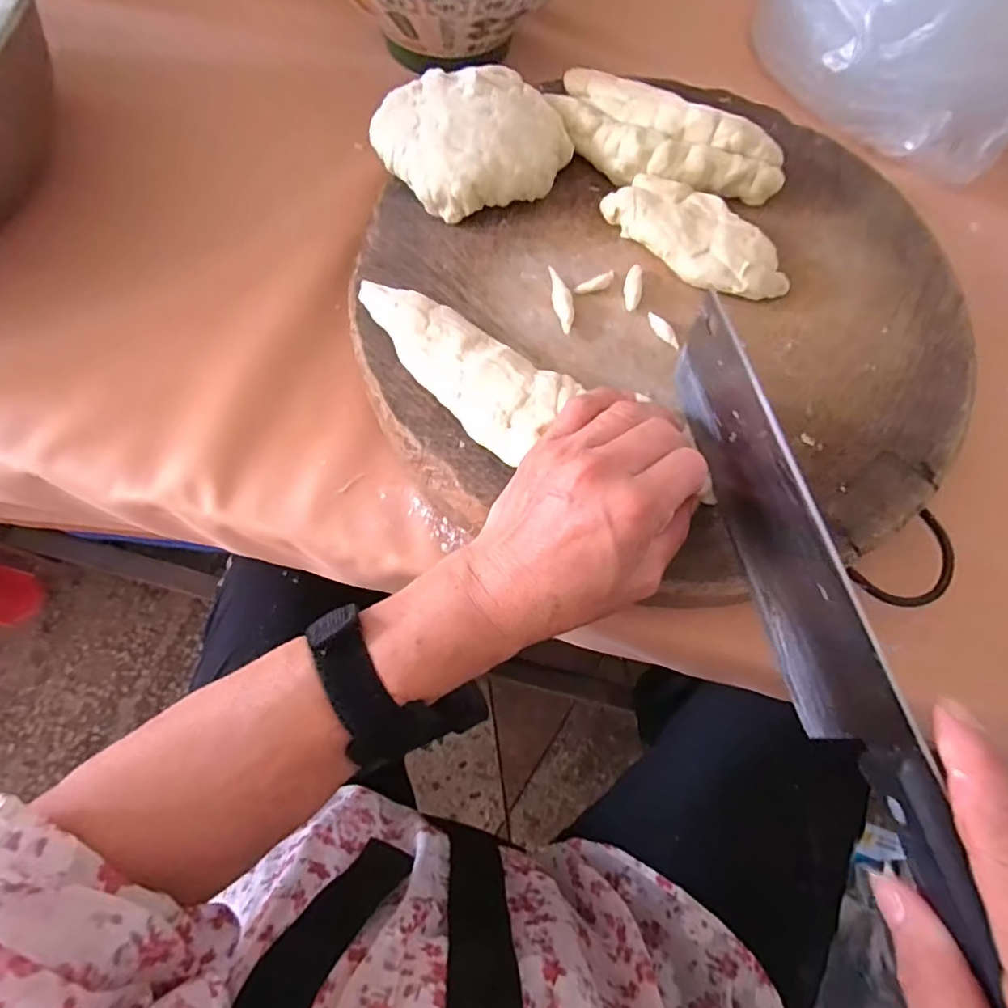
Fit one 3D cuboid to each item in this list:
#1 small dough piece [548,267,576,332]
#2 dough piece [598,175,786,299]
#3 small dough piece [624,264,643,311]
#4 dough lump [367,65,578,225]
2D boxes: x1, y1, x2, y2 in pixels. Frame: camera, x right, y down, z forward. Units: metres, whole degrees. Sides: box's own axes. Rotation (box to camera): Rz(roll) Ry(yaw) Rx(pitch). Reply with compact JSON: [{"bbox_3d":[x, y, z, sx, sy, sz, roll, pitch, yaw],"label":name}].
[{"bbox_3d":[0.033,-0.117,0.323,0.012,0.006,0.046,-7,70,-6],"label":"small dough piece"},{"bbox_3d":[0.114,-0.156,0.336,0.111,0.018,0.047,42,73,12],"label":"dough piece"},{"bbox_3d":[0.075,-0.125,0.328,0.011,0.006,0.029,15,70,2],"label":"small dough piece"},{"bbox_3d":[-0.018,-0.219,0.345,0.100,0.036,0.089,-37,76,-15],"label":"dough lump"}]

